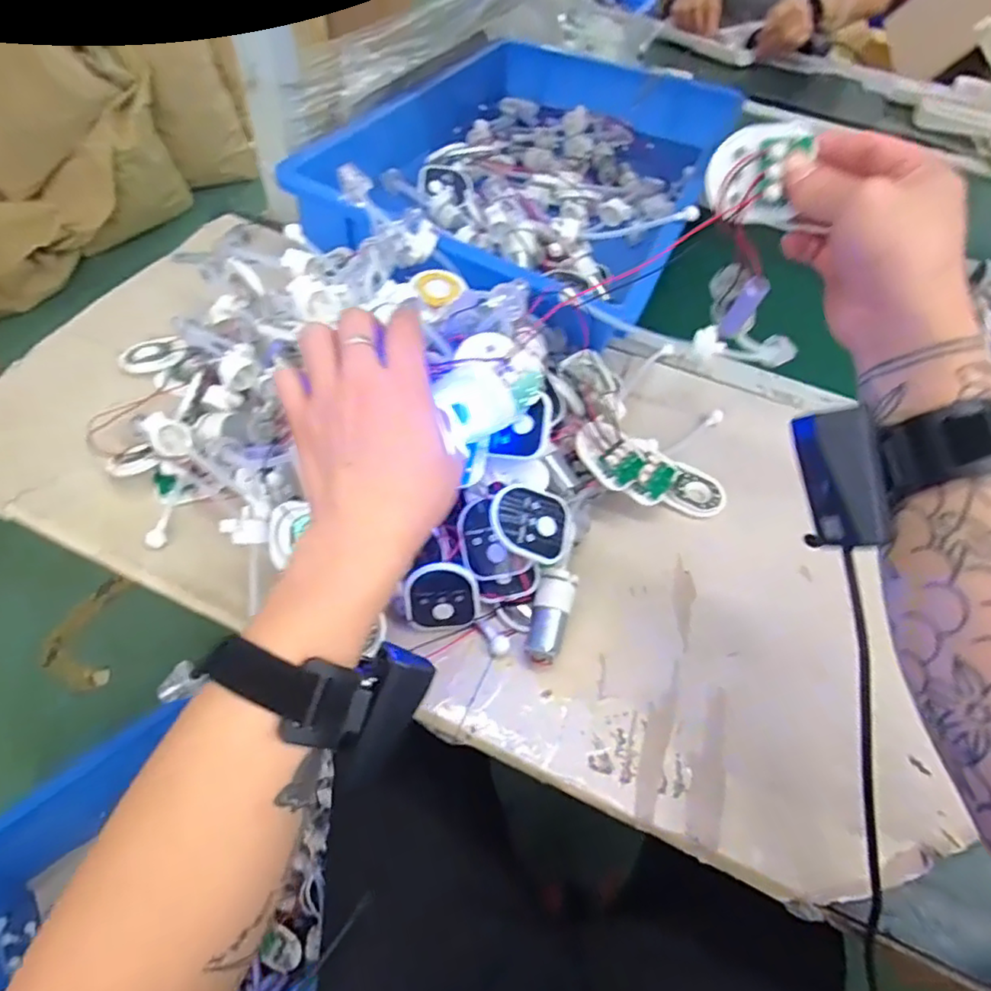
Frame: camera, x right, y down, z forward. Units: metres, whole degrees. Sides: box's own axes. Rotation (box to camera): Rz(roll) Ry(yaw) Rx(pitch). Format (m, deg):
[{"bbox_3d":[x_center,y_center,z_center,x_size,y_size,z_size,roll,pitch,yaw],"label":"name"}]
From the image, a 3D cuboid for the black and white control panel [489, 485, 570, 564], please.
[{"bbox_3d":[0.023,0.017,0.410,0.057,0.007,0.050,23,60,-19],"label":"black and white control panel"}]

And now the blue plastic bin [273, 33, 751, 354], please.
[{"bbox_3d":[0.055,-0.406,0.733,0.347,0.122,0.608,21,54,10],"label":"blue plastic bin"}]

